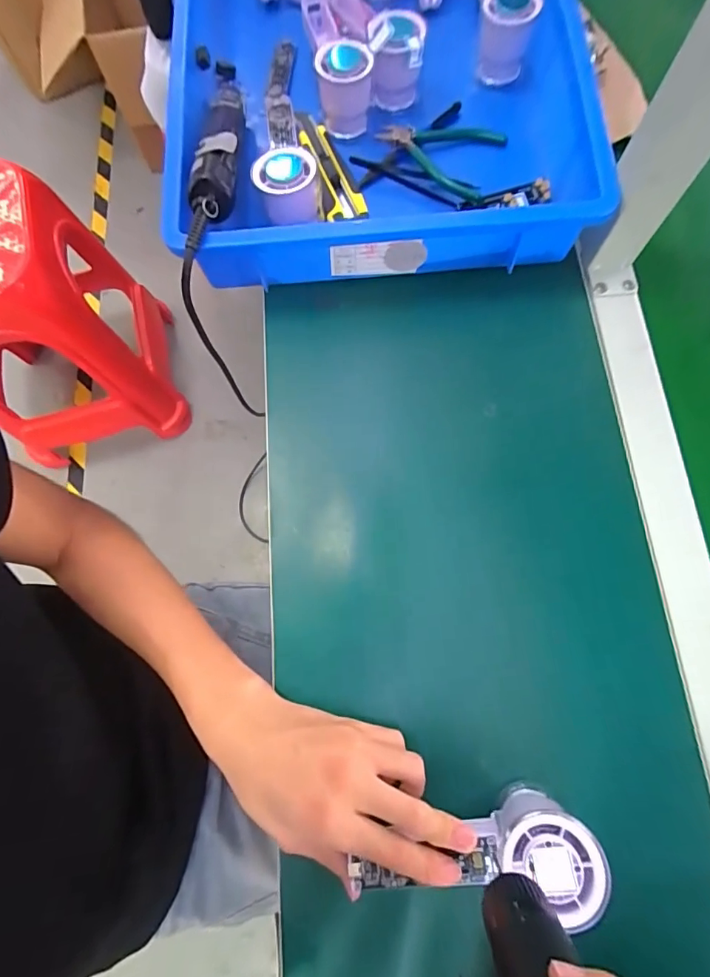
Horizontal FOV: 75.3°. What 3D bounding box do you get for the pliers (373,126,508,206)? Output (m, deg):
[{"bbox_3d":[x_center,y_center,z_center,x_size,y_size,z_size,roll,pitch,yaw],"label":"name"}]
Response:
[{"bbox_3d":[0.082,-0.332,0.449,0.116,0.023,0.074,23,77,8],"label":"pliers"}]

